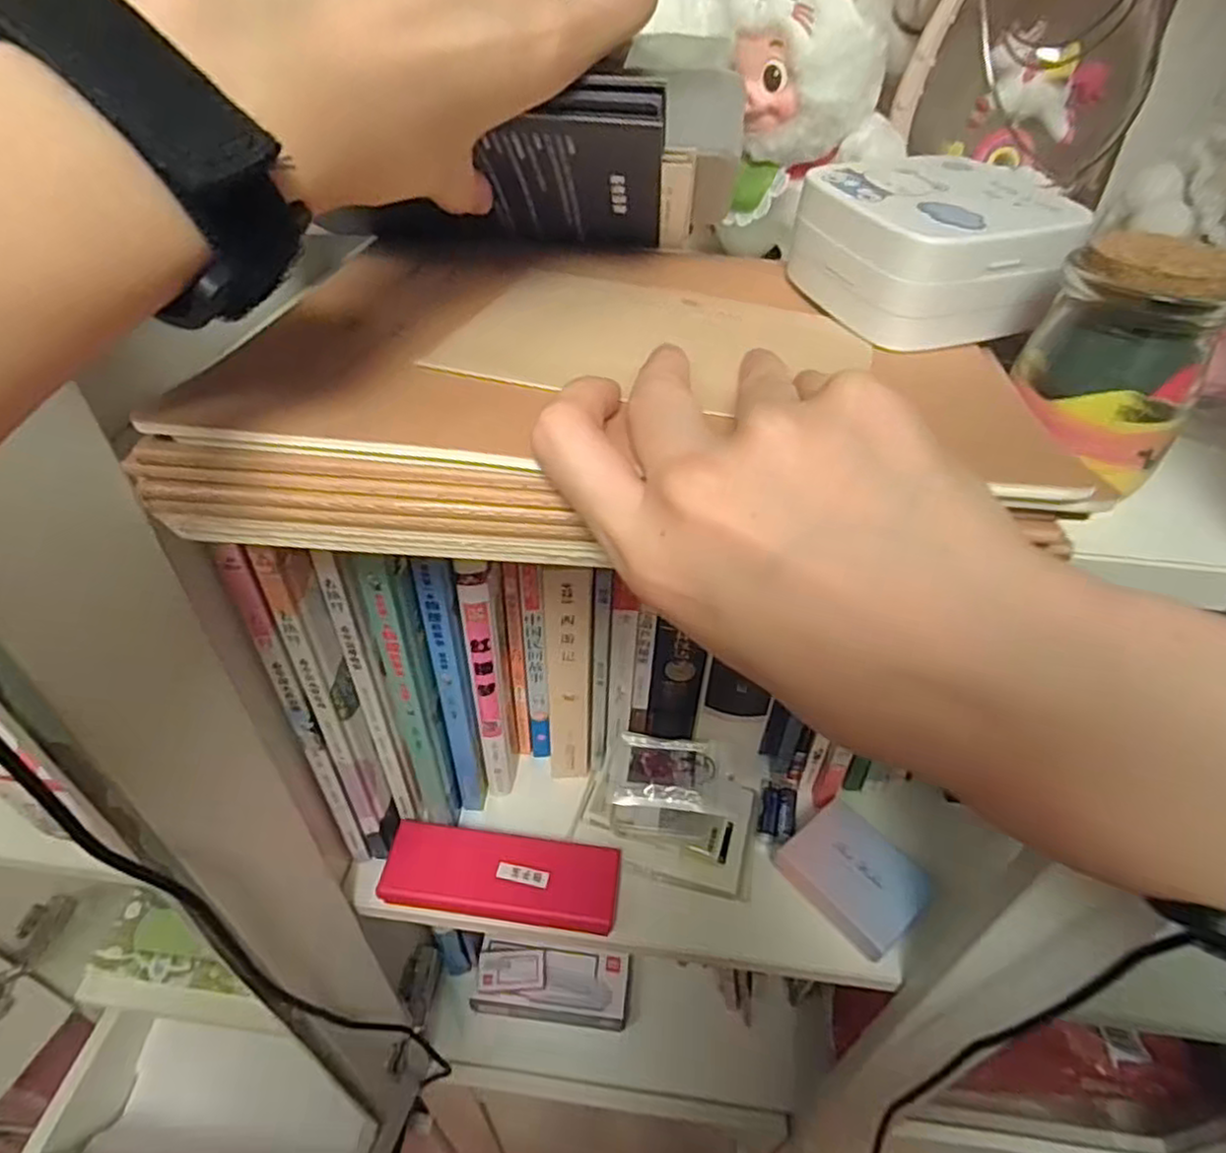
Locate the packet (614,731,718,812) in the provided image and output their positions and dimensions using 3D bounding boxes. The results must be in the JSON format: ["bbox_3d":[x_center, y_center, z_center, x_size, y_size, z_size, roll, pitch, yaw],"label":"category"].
[{"bbox_3d":[0.039,0.143,0.516,0.070,0.013,0.061,7,42,6],"label":"packet"}]

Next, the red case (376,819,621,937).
[{"bbox_3d":[-0.077,0.206,0.482,0.158,0.019,0.053,5,42,3],"label":"red case"}]

